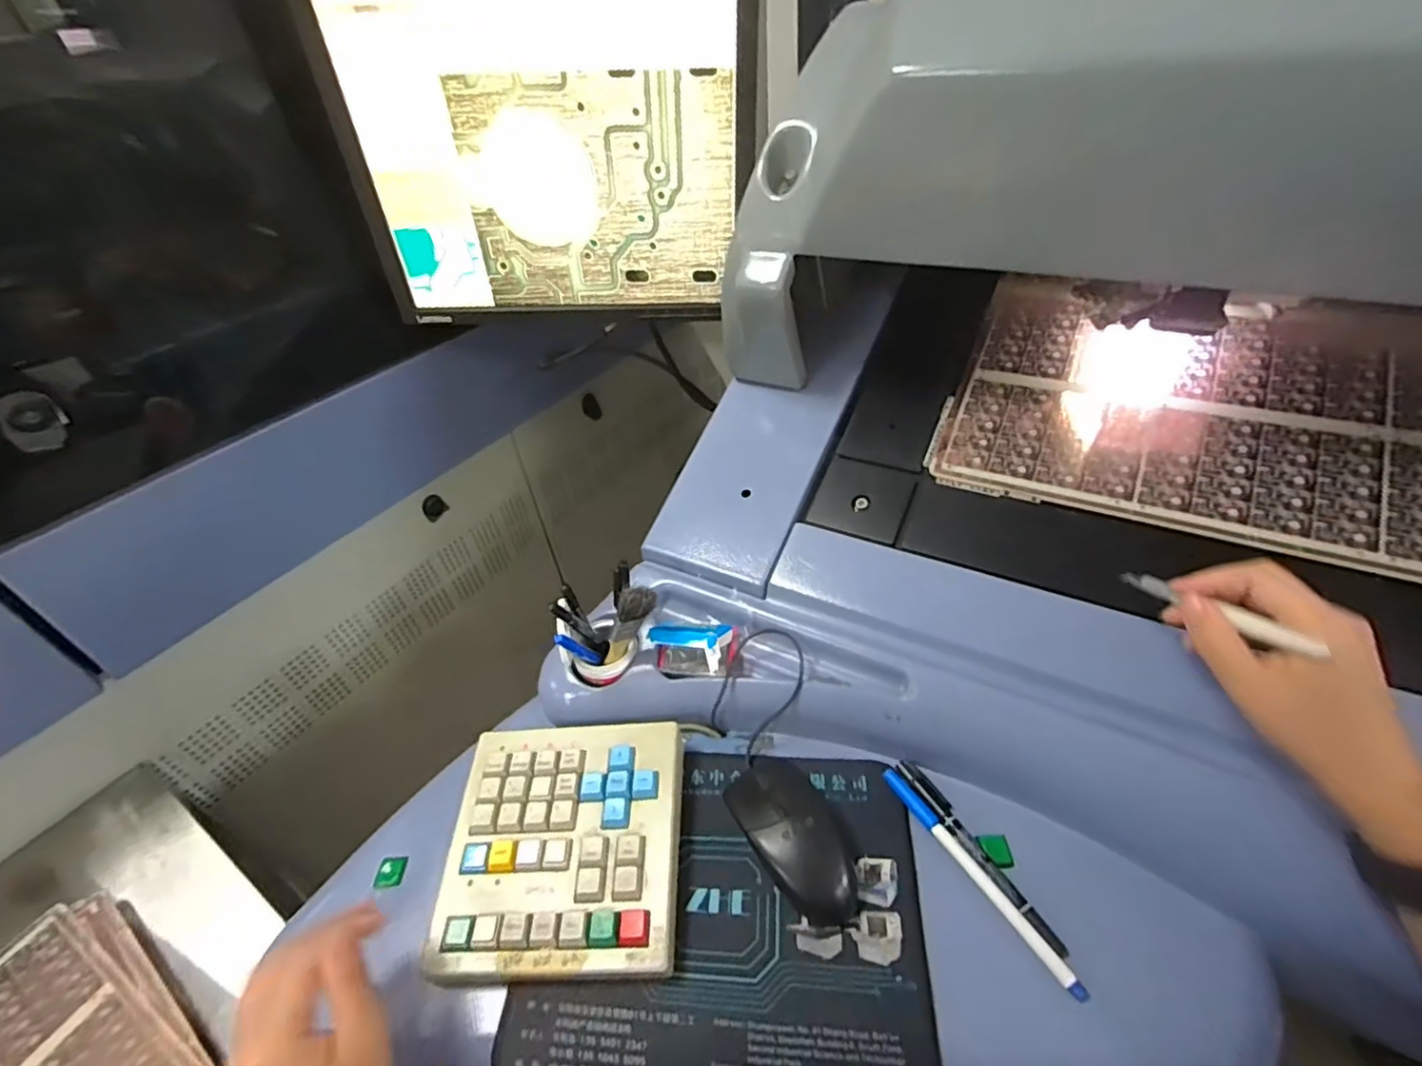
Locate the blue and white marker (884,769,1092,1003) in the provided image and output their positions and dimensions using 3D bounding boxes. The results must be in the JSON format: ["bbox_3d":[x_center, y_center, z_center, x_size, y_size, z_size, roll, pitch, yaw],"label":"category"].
[{"bbox_3d":[0.172,0.221,0.404,0.009,0.012,0.158,-24,44,-20],"label":"blue and white marker"}]

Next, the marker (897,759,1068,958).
[{"bbox_3d":[0.180,0.213,0.419,0.017,0.010,0.140,-24,44,-20],"label":"marker"}]

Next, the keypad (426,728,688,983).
[{"bbox_3d":[-0.102,0.213,0.431,0.160,0.031,0.159,-3,41,4],"label":"keypad"}]

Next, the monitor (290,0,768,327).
[{"bbox_3d":[-0.146,-0.346,0.574,0.386,0.290,0.031,-3,41,3],"label":"monitor"}]

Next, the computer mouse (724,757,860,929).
[{"bbox_3d":[0.056,0.206,0.420,0.055,0.031,0.108,-21,43,-16],"label":"computer mouse"}]

